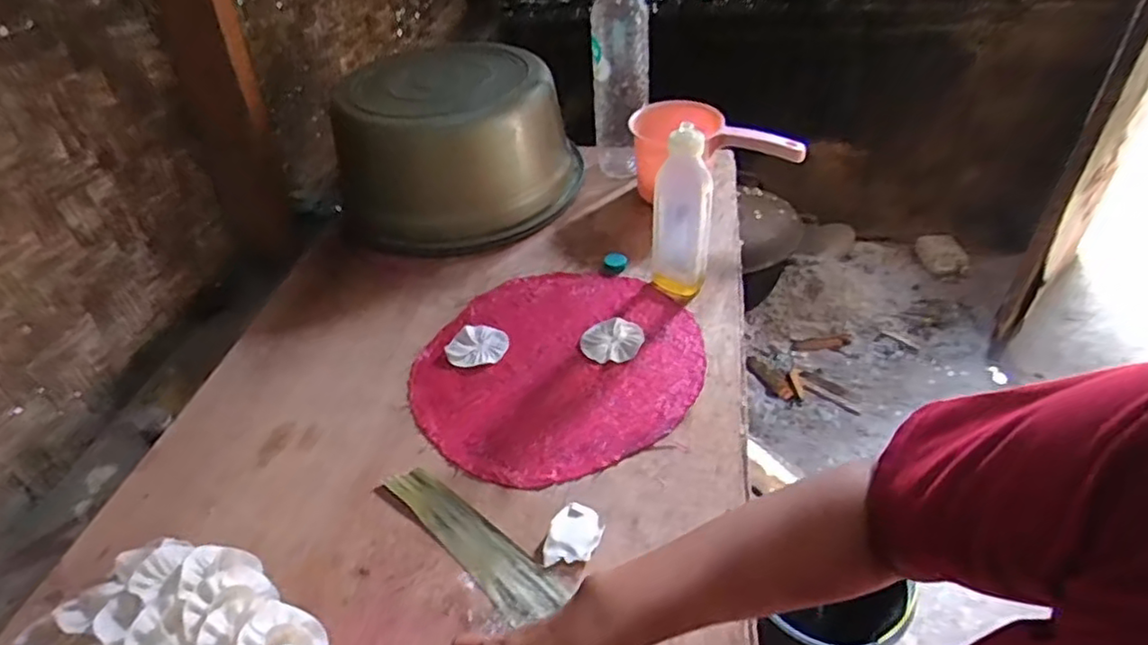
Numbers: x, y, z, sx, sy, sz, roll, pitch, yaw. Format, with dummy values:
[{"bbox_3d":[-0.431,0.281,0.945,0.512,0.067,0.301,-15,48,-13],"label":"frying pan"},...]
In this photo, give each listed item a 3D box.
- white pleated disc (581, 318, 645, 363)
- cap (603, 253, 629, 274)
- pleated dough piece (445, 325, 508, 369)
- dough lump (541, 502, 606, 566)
[{"bbox_3d":[0.048,0.020,0.819,0.070,0.008,0.074,-3,40,3],"label":"white pleated disc"},{"bbox_3d":[0.059,-0.084,0.931,0.034,0.018,0.032,-3,40,3],"label":"cap"},{"bbox_3d":[-0.121,0.028,0.831,0.076,0.012,0.064,-10,40,-5],"label":"pleated dough piece"},{"bbox_3d":[0.001,0.199,0.619,0.045,0.011,0.069,11,42,18],"label":"dough lump"}]

